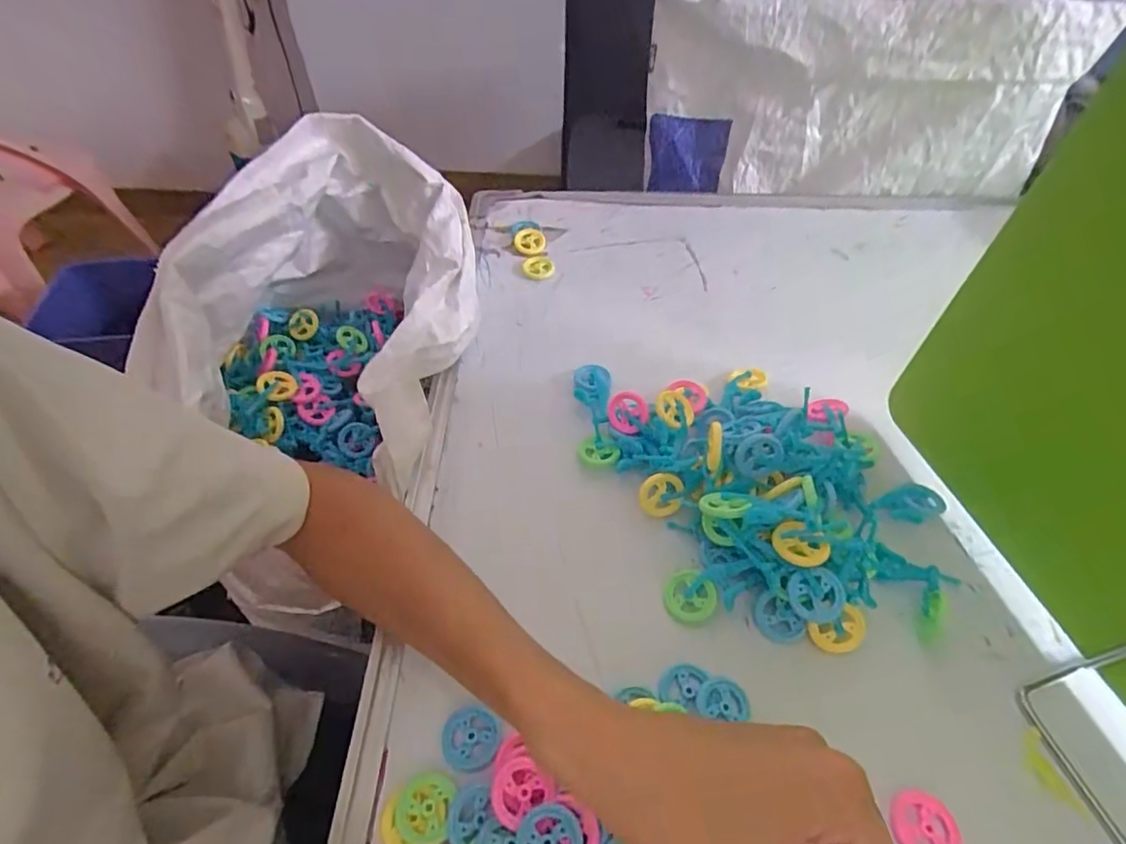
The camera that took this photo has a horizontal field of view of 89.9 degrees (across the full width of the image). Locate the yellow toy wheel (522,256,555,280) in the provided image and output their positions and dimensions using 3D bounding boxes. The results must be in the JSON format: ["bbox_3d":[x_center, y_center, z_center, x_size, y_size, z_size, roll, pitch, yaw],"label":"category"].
[{"bbox_3d":[-0.023,-0.148,0.540,0.029,0.006,0.034,-5,52,-3],"label":"yellow toy wheel"}]

